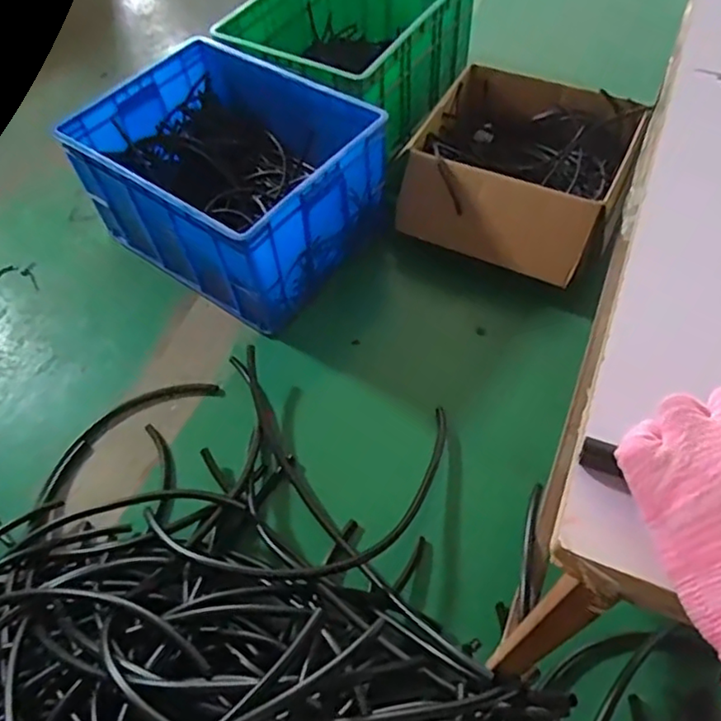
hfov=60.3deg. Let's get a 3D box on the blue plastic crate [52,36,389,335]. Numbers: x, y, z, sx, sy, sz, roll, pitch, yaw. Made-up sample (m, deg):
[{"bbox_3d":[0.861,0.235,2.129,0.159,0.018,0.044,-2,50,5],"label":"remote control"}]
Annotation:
[{"bbox_3d":[-0.261,-0.372,1.274,0.529,0.268,0.408,31,61,22],"label":"blue plastic crate"}]

